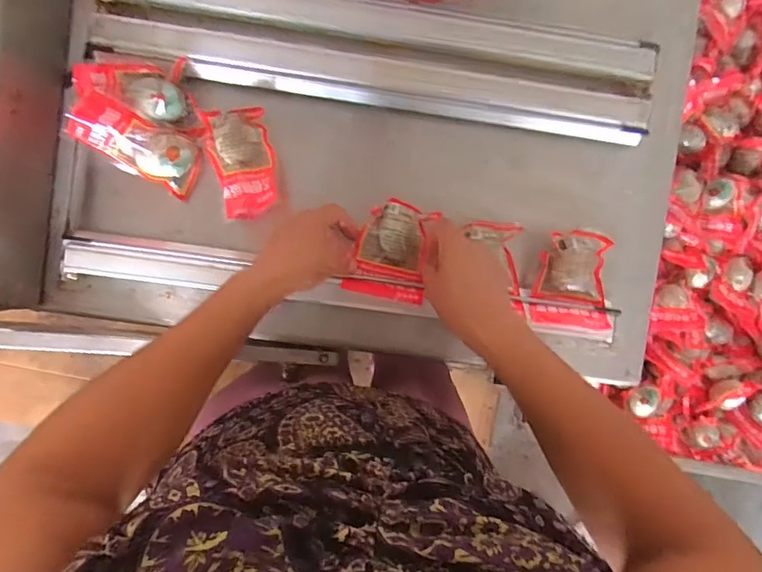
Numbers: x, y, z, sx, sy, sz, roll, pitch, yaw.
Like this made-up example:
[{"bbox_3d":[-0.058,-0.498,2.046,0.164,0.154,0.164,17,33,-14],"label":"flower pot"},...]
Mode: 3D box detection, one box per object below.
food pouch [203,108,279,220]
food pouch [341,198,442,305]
[{"bbox_3d":[-0.150,-0.137,0.502,0.066,0.024,0.123,-12,90,0],"label":"food pouch"},{"bbox_3d":[0.013,-0.039,0.513,0.083,0.016,0.105,12,90,0],"label":"food pouch"}]

